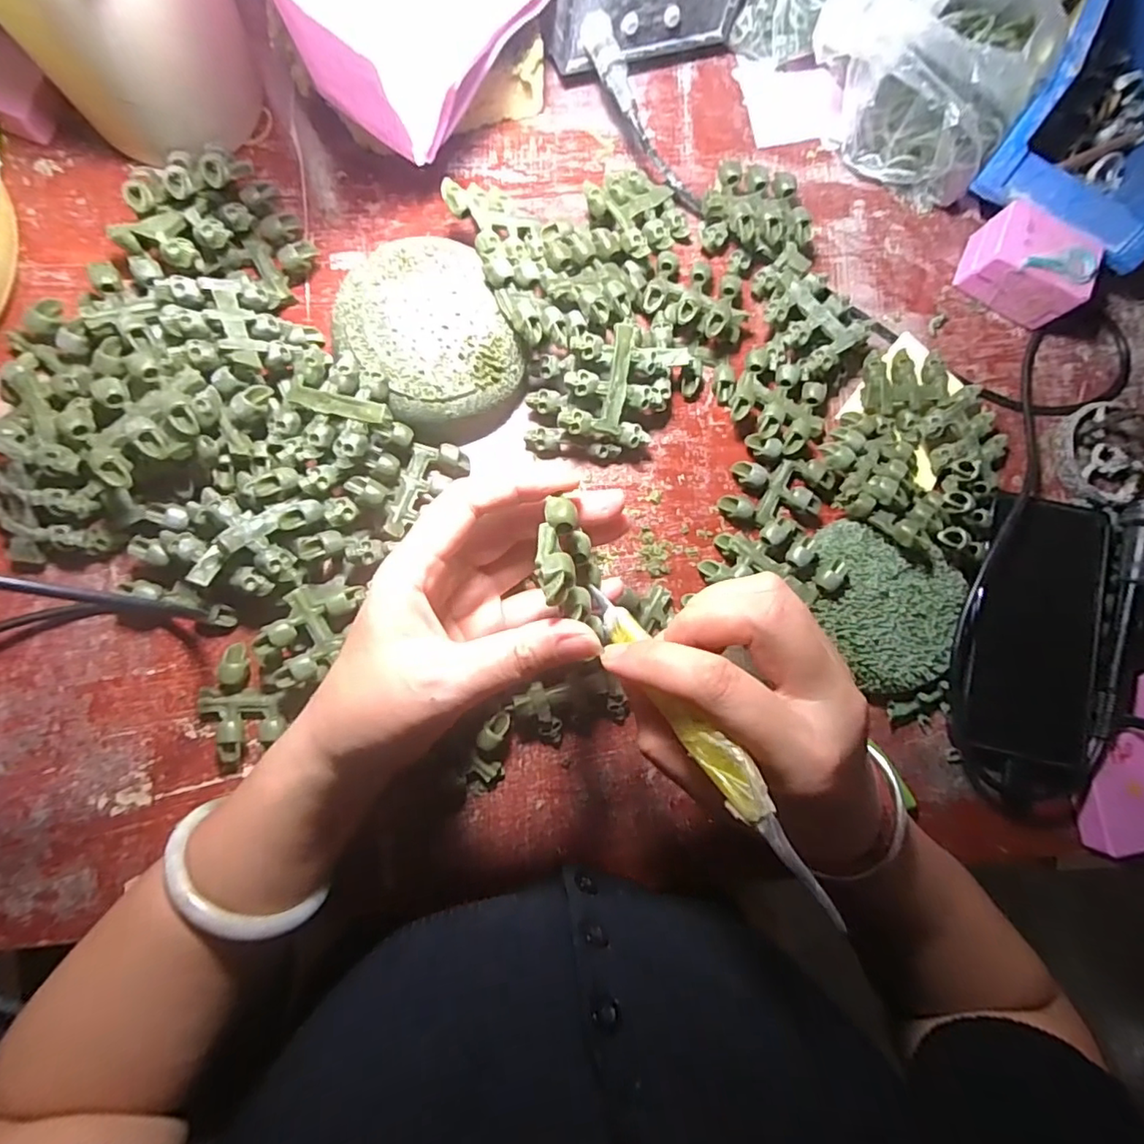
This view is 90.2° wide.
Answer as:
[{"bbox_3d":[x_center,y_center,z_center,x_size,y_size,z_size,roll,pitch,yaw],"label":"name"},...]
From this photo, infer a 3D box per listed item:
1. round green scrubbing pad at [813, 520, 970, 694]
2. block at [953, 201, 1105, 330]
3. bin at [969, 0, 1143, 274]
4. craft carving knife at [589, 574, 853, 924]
[{"bbox_3d":[0.184,0.023,0.339,0.089,0.015,0.088,1,84,-7],"label":"round green scrubbing pad"},{"bbox_3d":[0.299,-0.202,0.374,0.070,0.041,0.049,29,81,-4],"label":"block"},{"bbox_3d":[0.352,-0.304,0.373,0.124,0.077,0.187,28,82,-4],"label":"bin"},{"bbox_3d":[0.044,0.056,0.210,0.013,0.009,0.144,-29,53,-9],"label":"craft carving knife"}]

